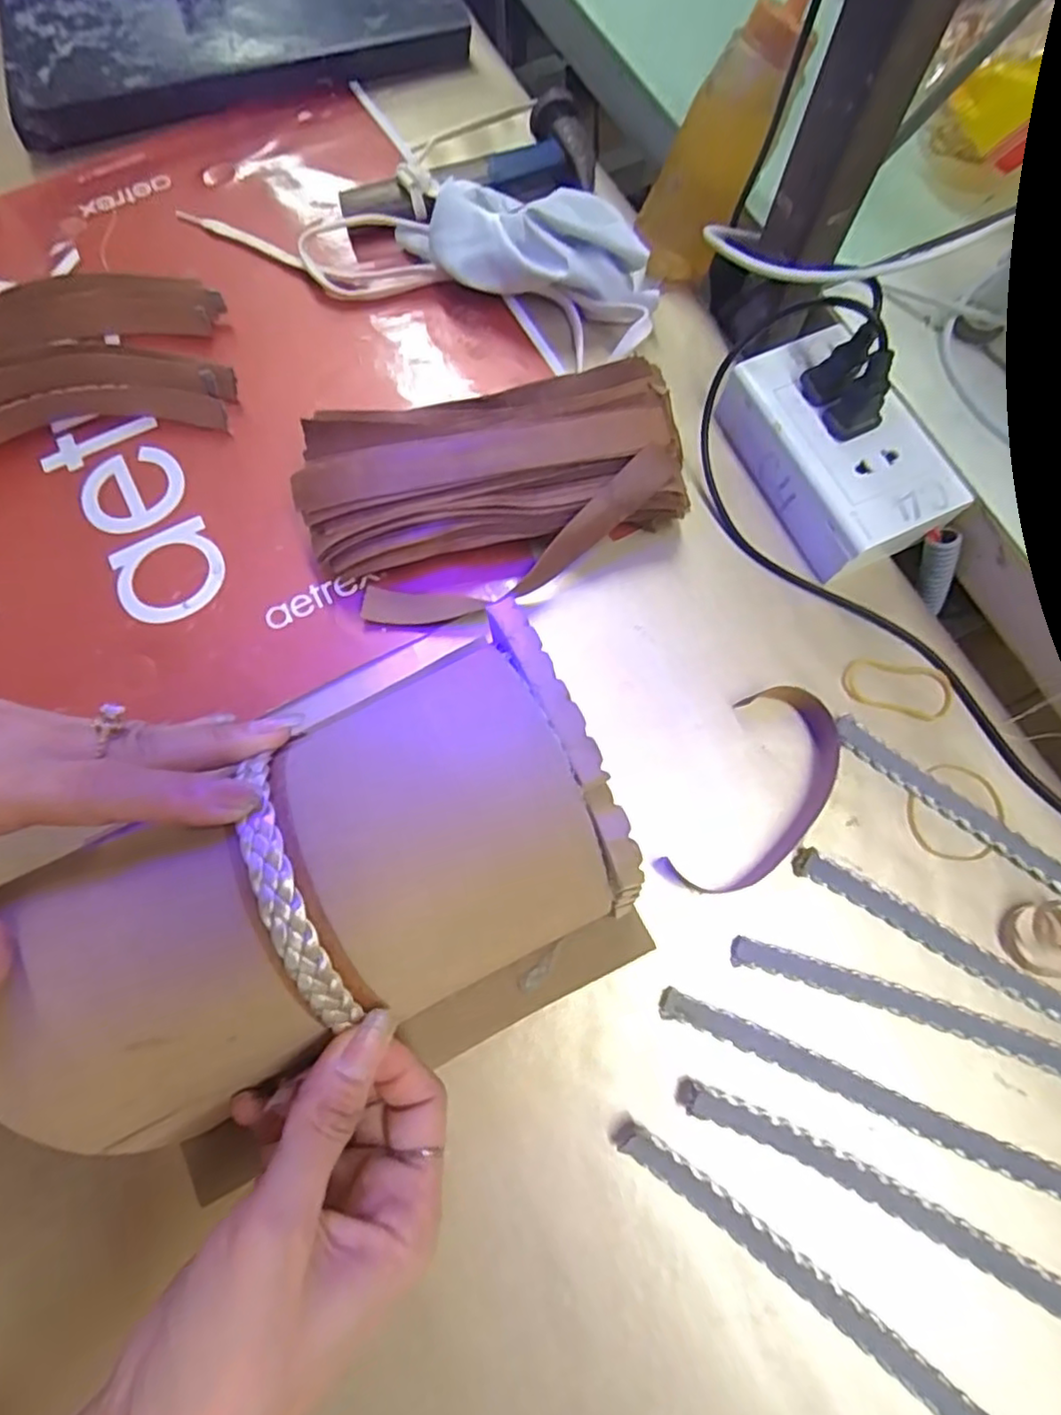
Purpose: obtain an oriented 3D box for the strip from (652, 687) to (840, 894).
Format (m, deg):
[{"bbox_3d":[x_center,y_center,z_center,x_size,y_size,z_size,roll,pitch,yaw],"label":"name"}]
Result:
[{"bbox_3d":[0.108,0.041,0.303,0.053,0.013,0.109,28,76,8],"label":"strip"}]

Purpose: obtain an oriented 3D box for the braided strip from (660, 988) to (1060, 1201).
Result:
[{"bbox_3d":[0.146,0.164,0.268,0.191,0.005,0.014,23,75,7],"label":"braided strip"}]

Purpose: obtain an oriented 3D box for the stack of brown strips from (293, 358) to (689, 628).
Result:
[{"bbox_3d":[-0.019,-0.106,0.325,0.188,0.048,0.102,-14,74,-4],"label":"stack of brown strips"}]

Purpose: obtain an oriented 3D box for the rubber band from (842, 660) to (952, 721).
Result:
[{"bbox_3d":[0.184,-0.009,0.323,0.051,0.004,0.028,7,74,2],"label":"rubber band"}]

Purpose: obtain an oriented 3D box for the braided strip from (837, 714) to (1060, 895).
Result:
[{"bbox_3d":[0.226,0.064,0.298,0.186,0.005,0.015,37,77,10],"label":"braided strip"}]

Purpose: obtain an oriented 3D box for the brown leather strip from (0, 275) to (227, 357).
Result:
[{"bbox_3d":[-0.278,-0.227,0.386,0.178,0.024,0.057,-23,75,-6],"label":"brown leather strip"}]

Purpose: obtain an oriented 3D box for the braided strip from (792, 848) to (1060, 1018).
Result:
[{"bbox_3d":[0.208,0.114,0.282,0.191,0.006,0.014,29,76,8],"label":"braided strip"}]

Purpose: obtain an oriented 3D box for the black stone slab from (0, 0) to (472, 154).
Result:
[{"bbox_3d":[-0.232,-0.561,0.475,0.311,0.032,0.324,-17,74,-5],"label":"black stone slab"}]

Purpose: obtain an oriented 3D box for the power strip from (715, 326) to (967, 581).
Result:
[{"bbox_3d":[0.158,-0.133,0.339,0.075,0.042,0.120,-26,75,-7],"label":"power strip"}]

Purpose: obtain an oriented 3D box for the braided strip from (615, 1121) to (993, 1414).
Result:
[{"bbox_3d":[0.114,0.227,0.245,0.189,0.007,0.014,36,77,10],"label":"braided strip"}]

